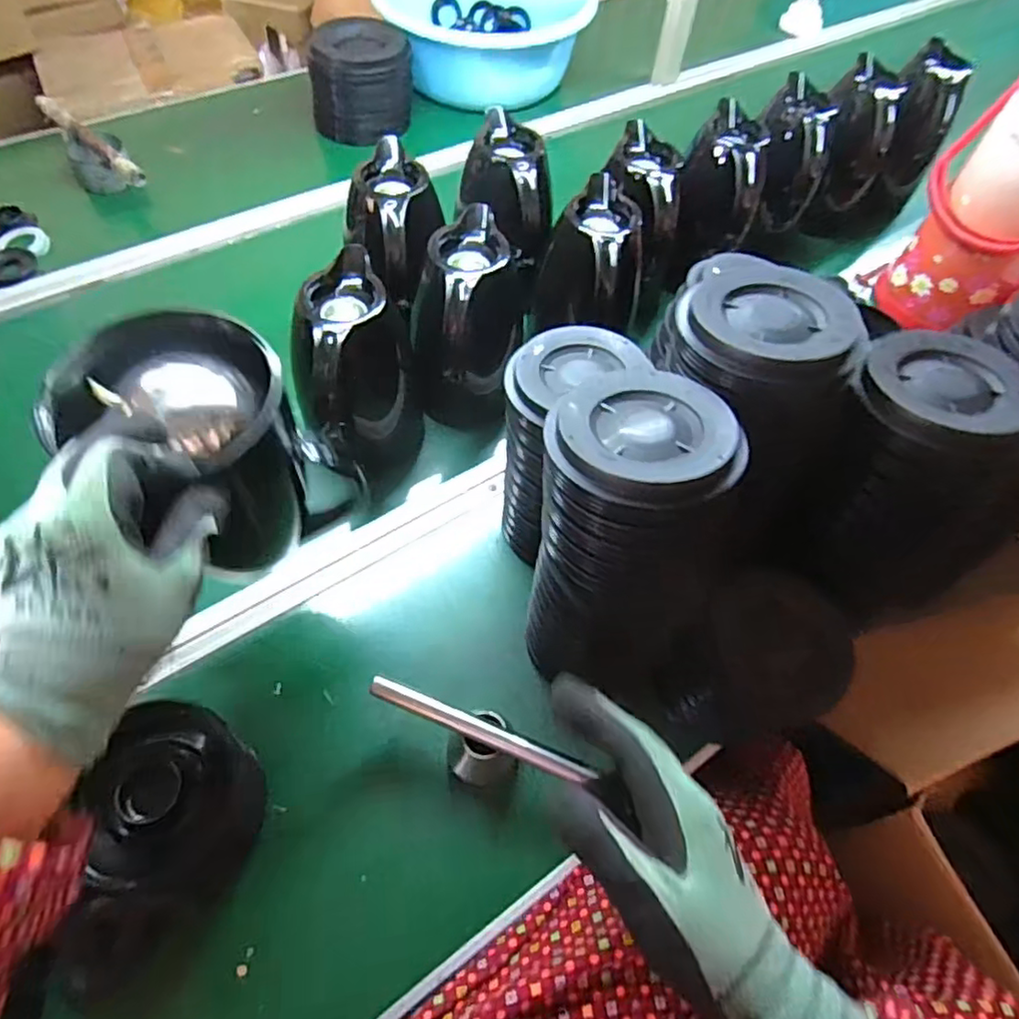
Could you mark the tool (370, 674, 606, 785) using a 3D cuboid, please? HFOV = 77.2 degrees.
[{"bbox_3d":[-0.023,0.179,0.516,0.191,0.010,0.015,22,60,5],"label":"tool"}]

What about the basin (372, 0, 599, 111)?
[{"bbox_3d":[-0.041,-0.873,1.150,0.386,0.135,0.335,-14,61,-11],"label":"basin"}]

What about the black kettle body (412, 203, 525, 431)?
[{"bbox_3d":[-0.046,-0.176,0.693,0.111,0.219,0.161,3,59,-1],"label":"black kettle body"}]

